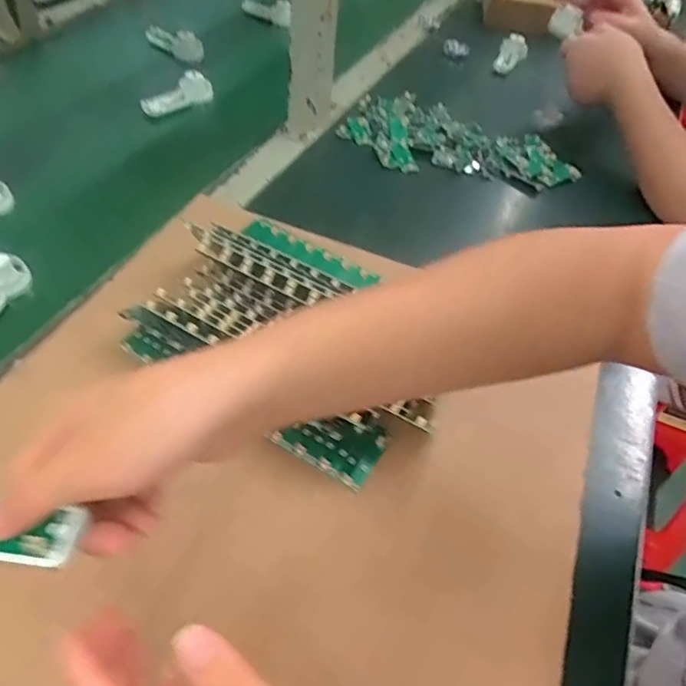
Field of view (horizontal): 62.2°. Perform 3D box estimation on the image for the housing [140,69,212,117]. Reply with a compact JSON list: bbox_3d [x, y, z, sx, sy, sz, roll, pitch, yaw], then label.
[{"bbox_3d":[-0.203,-0.308,0.702,0.032,0.027,0.092,33,52,20],"label":"housing"}]

